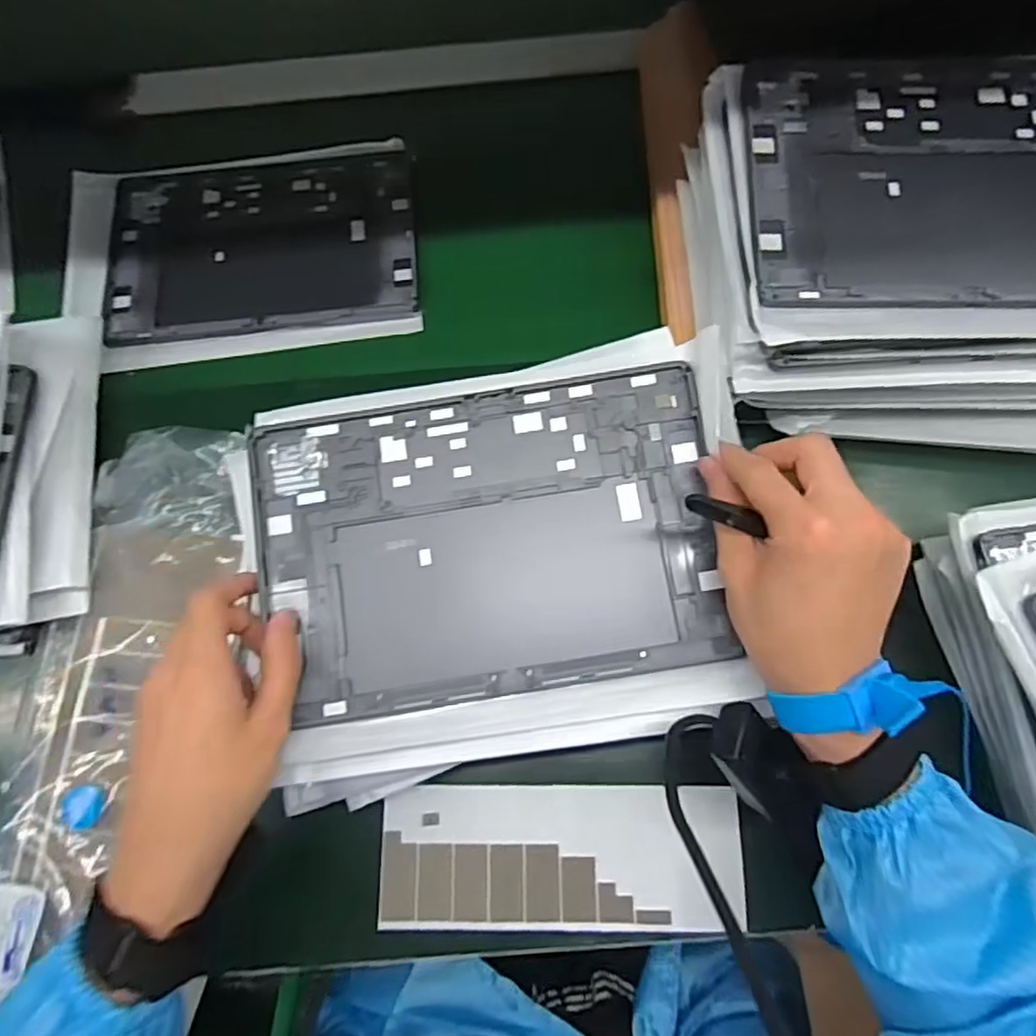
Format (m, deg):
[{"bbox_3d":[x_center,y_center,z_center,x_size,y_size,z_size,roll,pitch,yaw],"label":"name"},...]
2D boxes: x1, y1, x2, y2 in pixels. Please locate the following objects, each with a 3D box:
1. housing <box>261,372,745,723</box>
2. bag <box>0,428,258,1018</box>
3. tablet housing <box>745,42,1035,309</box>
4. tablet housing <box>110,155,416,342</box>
[{"bbox_3d":[-0.015,0.012,0.367,0.244,0.007,0.166,-10,80,-1],"label":"housing"},{"bbox_3d":[-0.267,0.113,0.429,0.110,0.034,0.368,11,73,6],"label":"bag"},{"bbox_3d":[0.271,-0.218,0.412,0.253,0.011,0.187,0,79,0],"label":"tablet housing"},{"bbox_3d":[-0.211,-0.231,0.551,0.247,0.011,0.177,-8,72,0],"label":"tablet housing"}]

